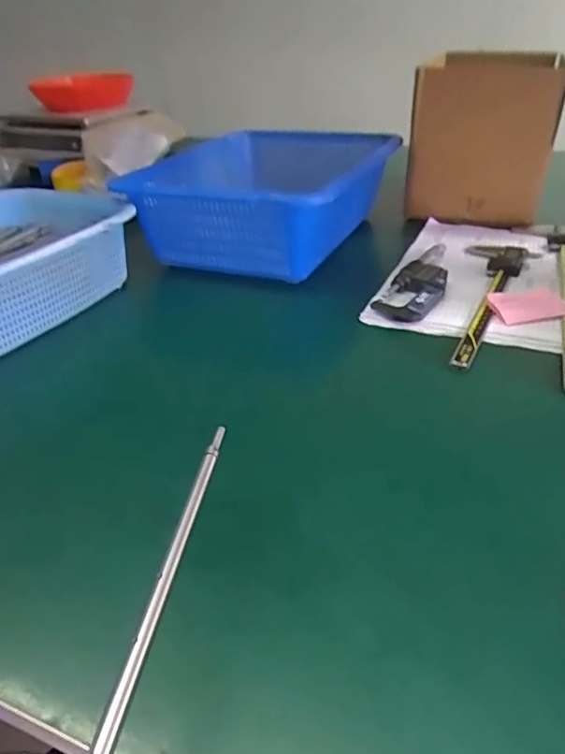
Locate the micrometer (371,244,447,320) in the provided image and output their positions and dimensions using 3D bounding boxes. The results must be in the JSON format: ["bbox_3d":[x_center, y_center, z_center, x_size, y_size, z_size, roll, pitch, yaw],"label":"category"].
[{"bbox_3d":[0.153,-0.106,0.598,0.057,0.022,0.172,16,38,26],"label":"micrometer"}]

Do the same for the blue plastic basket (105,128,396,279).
[{"bbox_3d":[-0.026,-0.233,0.724,0.286,0.111,0.327,9,35,17],"label":"blue plastic basket"}]

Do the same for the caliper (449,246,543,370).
[{"bbox_3d":[0.209,-0.084,0.565,0.072,0.022,0.272,13,37,23],"label":"caliper"}]

